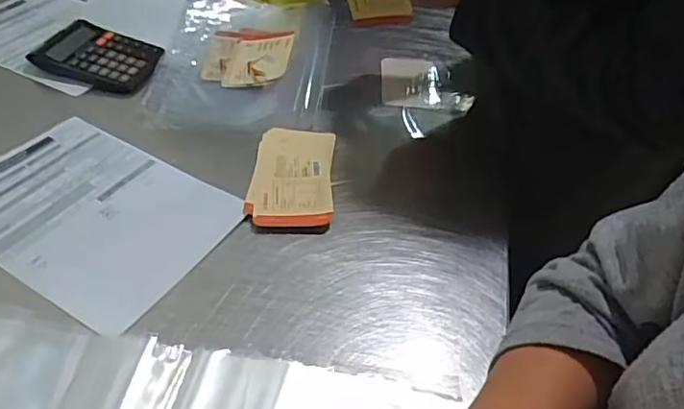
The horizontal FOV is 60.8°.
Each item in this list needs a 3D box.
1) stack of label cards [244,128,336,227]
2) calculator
[{"bbox_3d":[-0.059,-0.036,0.699,0.094,0.014,0.169,3,43,-2],"label":"stack of label cards"},{"bbox_3d":[-0.345,-0.217,0.845,0.170,0.030,0.128,17,44,12],"label":"calculator"}]

